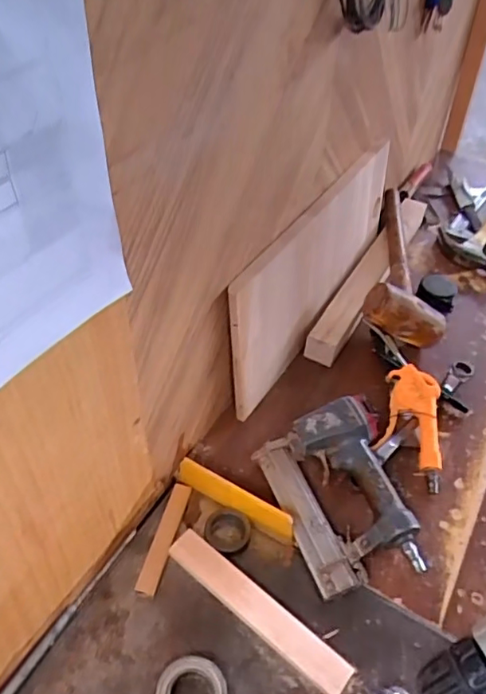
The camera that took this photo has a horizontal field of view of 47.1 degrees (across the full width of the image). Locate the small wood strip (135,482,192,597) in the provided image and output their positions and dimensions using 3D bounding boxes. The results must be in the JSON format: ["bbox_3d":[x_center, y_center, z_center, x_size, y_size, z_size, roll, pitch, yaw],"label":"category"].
[{"bbox_3d":[-0.081,0.198,0.583,0.021,0.005,0.121,28,49,-10],"label":"small wood strip"}]

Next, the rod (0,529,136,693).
[{"bbox_3d":[-0.167,0.255,0.516,0.011,0.014,0.179,24,48,17],"label":"rod"}]

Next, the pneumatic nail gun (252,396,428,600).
[{"bbox_3d":[0.111,0.156,0.607,0.143,0.054,0.195,-14,49,-19],"label":"pneumatic nail gun"}]

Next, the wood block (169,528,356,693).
[{"bbox_3d":[0.013,0.248,0.532,0.200,0.013,0.034,32,51,23],"label":"wood block"}]

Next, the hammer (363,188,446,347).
[{"bbox_3d":[0.269,-0.141,0.898,0.118,0.087,0.360,14,45,8],"label":"hammer"}]

